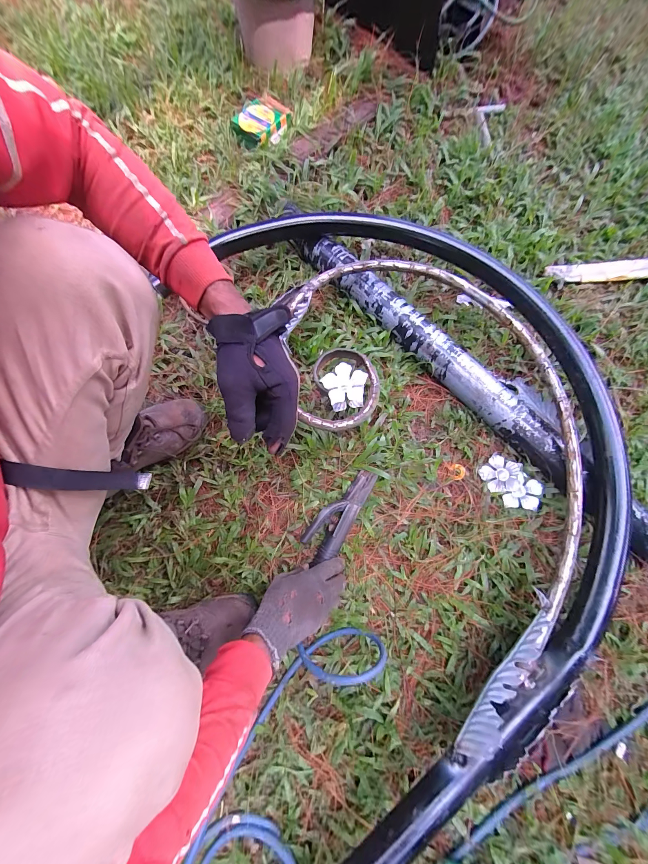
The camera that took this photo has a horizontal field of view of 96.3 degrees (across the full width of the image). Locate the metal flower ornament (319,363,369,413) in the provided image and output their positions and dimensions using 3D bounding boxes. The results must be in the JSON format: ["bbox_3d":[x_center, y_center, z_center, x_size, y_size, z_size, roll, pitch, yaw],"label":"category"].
[{"bbox_3d":[0.036,-0.083,0.531,0.076,0.045,0.072,0,77,-2],"label":"metal flower ornament"}]

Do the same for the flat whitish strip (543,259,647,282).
[{"bbox_3d":[0.693,-0.387,0.692,0.316,0.010,0.056,-5,75,-1],"label":"flat whitish strip"}]

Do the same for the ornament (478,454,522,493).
[{"bbox_3d":[0.351,0.086,0.575,0.076,0.009,0.070,24,77,7],"label":"ornament"}]

